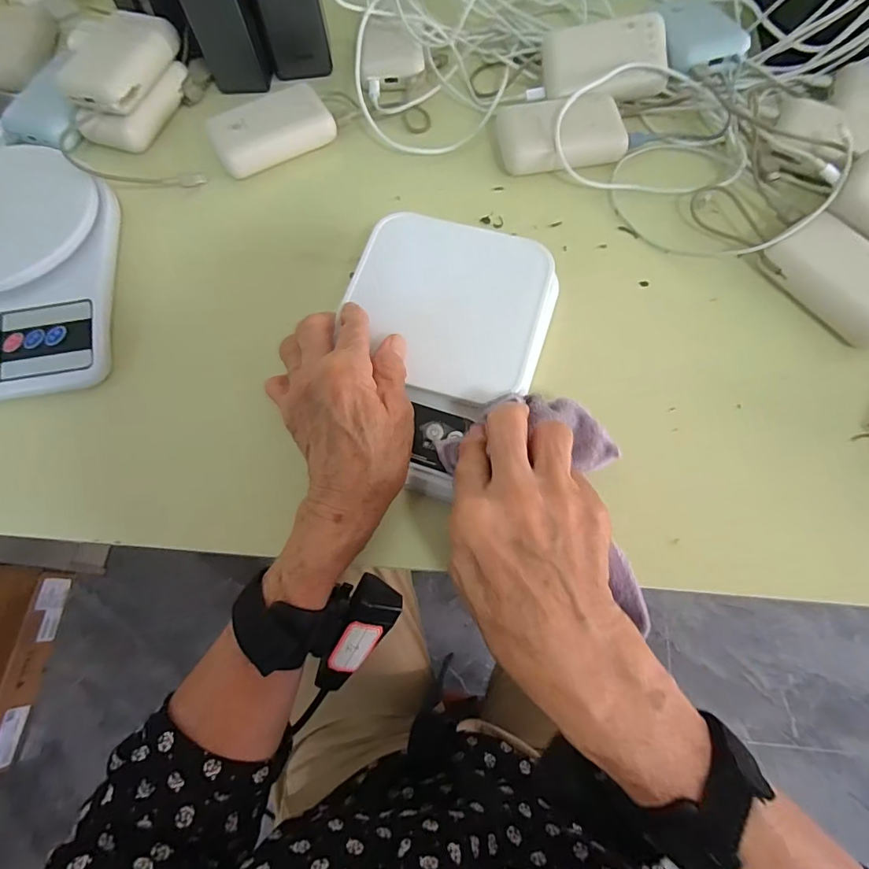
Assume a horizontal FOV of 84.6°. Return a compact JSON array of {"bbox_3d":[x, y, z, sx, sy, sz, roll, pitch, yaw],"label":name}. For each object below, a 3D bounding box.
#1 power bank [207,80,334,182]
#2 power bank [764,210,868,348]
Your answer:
[{"bbox_3d":[-0.141,-0.266,0.415,0.101,0.025,0.048,-28,71,-8],"label":"power bank"},{"bbox_3d":[0.300,-0.114,0.346,0.064,0.028,0.094,-32,72,-10],"label":"power bank"}]

